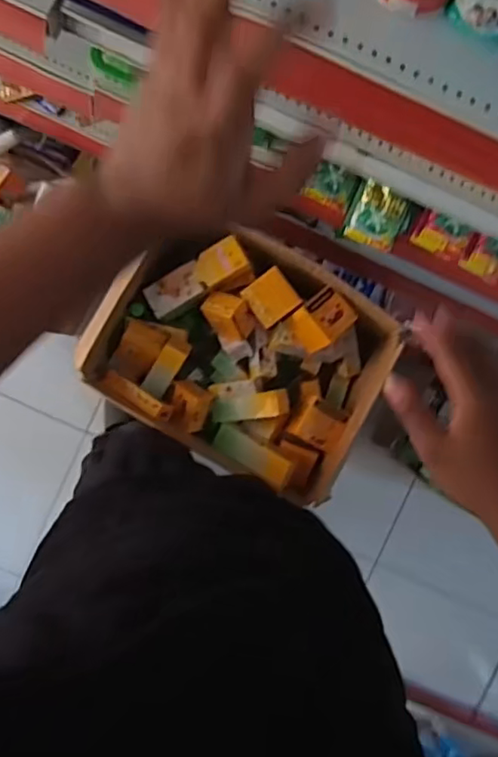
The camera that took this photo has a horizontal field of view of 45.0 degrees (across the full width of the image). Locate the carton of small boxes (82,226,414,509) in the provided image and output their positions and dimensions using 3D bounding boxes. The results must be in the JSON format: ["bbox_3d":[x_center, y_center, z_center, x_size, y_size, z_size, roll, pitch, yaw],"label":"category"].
[{"bbox_3d":[-0.014,-0.052,0.985,0.445,0.147,0.317,27,91,-2],"label":"carton of small boxes"}]

